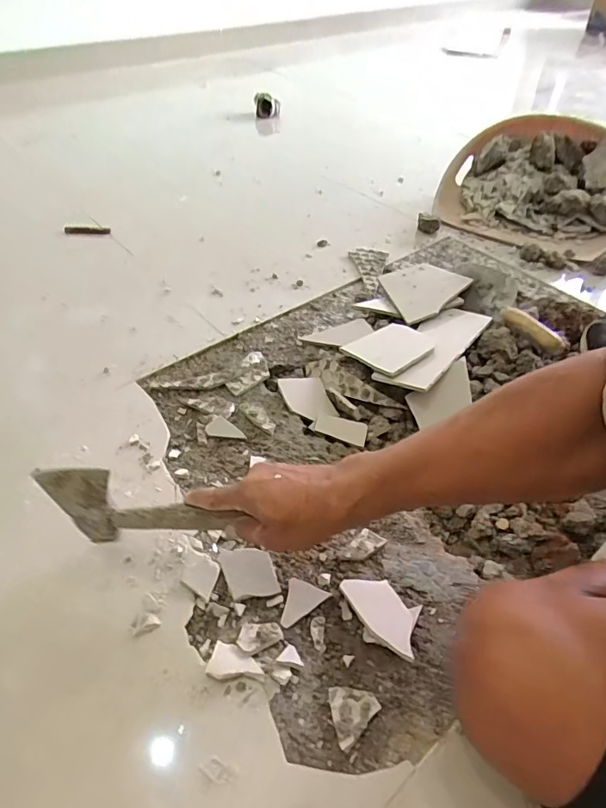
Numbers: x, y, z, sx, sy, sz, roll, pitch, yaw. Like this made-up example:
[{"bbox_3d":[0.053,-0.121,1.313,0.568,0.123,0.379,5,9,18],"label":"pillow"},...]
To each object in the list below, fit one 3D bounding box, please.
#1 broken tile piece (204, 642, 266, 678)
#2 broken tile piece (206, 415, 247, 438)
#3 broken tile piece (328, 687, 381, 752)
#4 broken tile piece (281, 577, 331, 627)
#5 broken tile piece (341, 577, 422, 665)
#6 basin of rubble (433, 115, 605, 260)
[{"bbox_3d":[-0.065,0.252,0.472,0.052,0.012,0.033,12,47,8],"label":"broken tile piece"},{"bbox_3d":[-0.107,0.031,0.685,0.056,0.012,0.034,5,47,1],"label":"broken tile piece"},{"bbox_3d":[0.050,0.290,0.452,0.045,0.008,0.049,-3,47,-6],"label":"broken tile piece"},{"bbox_3d":[0.000,0.216,0.522,0.044,0.006,0.048,17,48,12],"label":"broken tile piece"},{"bbox_3d":[0.082,0.216,0.510,0.095,0.008,0.065,24,33,30],"label":"broken tile piece"},{"bbox_3d":[0.557,-0.509,1.120,0.417,0.177,0.379,26,51,22],"label":"basin of rubble"}]

